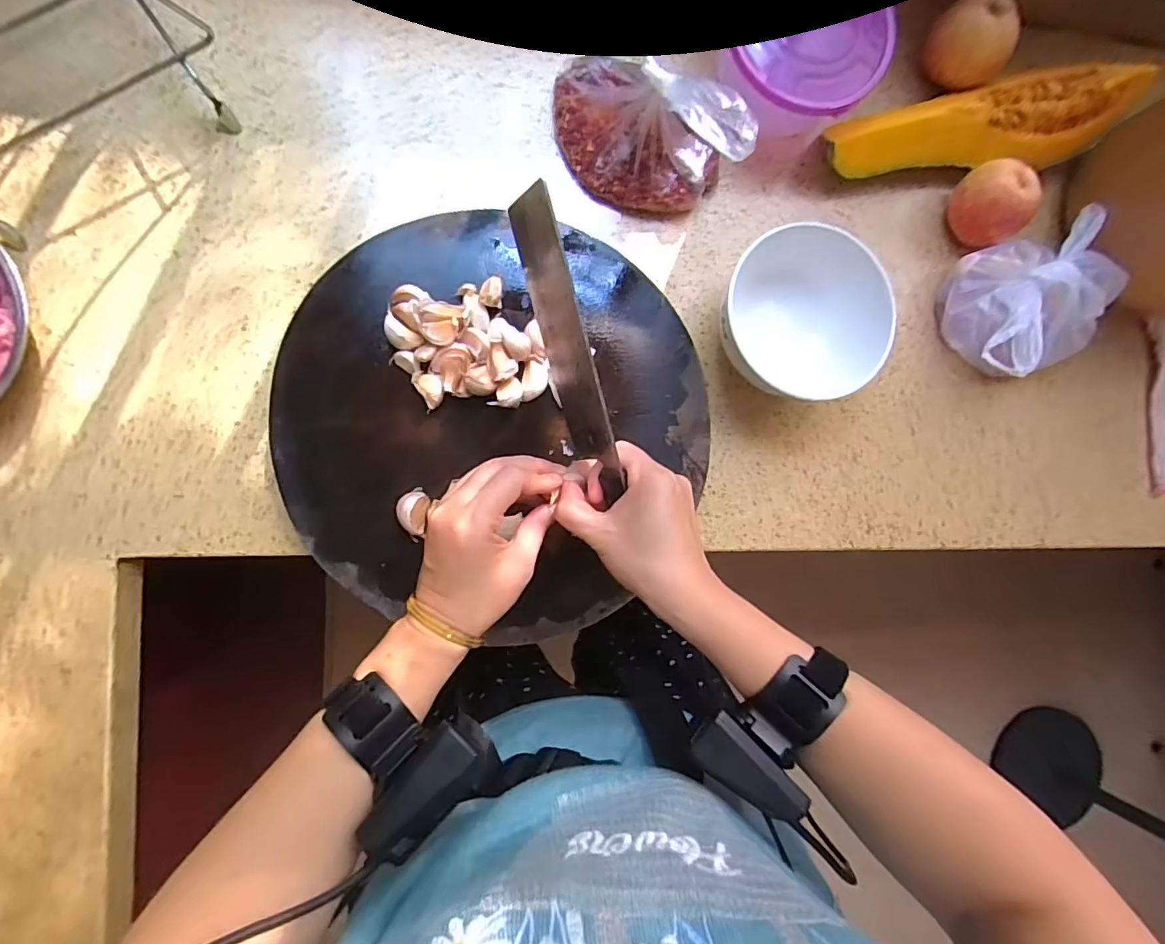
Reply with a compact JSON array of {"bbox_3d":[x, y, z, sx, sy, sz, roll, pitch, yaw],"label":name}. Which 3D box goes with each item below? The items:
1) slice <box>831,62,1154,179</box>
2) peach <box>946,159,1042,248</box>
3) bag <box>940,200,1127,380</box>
[{"bbox_3d":[0.411,-0.357,0.551,0.319,0.067,0.080,-15,92,-9],"label":"slice"},{"bbox_3d":[0.425,-0.278,0.552,0.076,0.068,0.076,0,89,-9],"label":"peach"},{"bbox_3d":[0.463,-0.177,0.549,0.157,0.078,0.135,-16,92,-9],"label":"bag"}]

